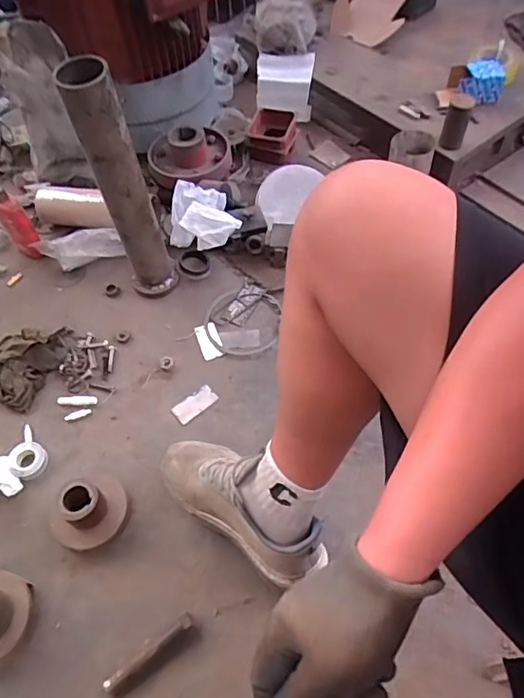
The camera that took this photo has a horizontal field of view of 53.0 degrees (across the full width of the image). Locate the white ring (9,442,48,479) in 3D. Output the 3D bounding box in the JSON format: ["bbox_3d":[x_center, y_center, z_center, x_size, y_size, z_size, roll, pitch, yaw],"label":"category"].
[{"bbox_3d":[-0.405,0.190,0.906,0.067,0.018,0.064,-2,57,2],"label":"white ring"}]

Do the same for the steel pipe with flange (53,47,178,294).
[{"bbox_3d":[-0.243,-0.271,0.952,0.085,0.465,0.076,-17,58,-7],"label":"steel pipe with flange"}]

